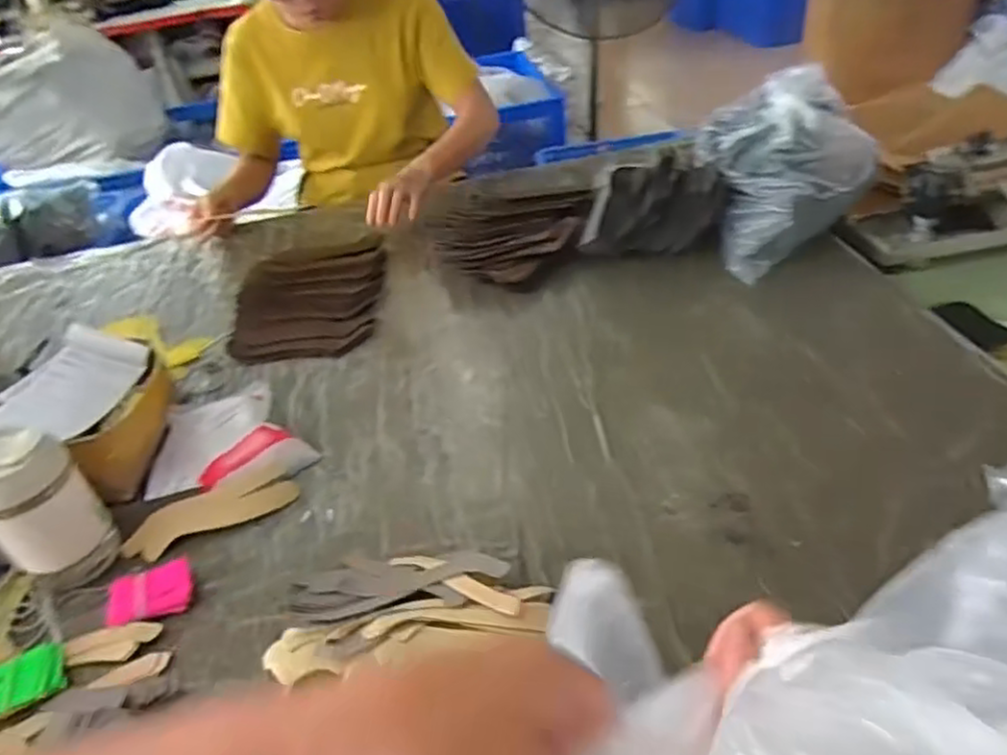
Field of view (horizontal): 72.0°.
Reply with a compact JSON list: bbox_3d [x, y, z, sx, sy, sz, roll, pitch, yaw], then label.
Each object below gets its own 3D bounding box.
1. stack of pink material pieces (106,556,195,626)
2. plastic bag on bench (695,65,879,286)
[{"bbox_3d":[-0.323,0.196,0.635,0.072,0.024,0.055,-17,39,-10],"label":"stack of pink material pieces"},{"bbox_3d":[0.389,-0.282,0.931,0.205,0.203,0.204,-7,38,2],"label":"plastic bag on bench"}]

